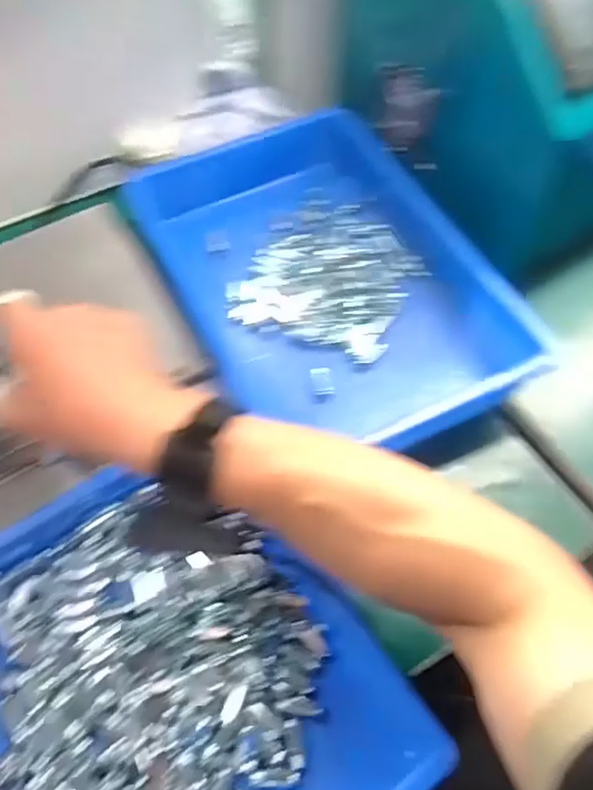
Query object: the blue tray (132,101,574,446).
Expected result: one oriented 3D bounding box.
[{"bbox_3d":[0.019,-0.116,0.583,0.257,0.059,0.369,-21,61,-13],"label":"blue tray"}]

